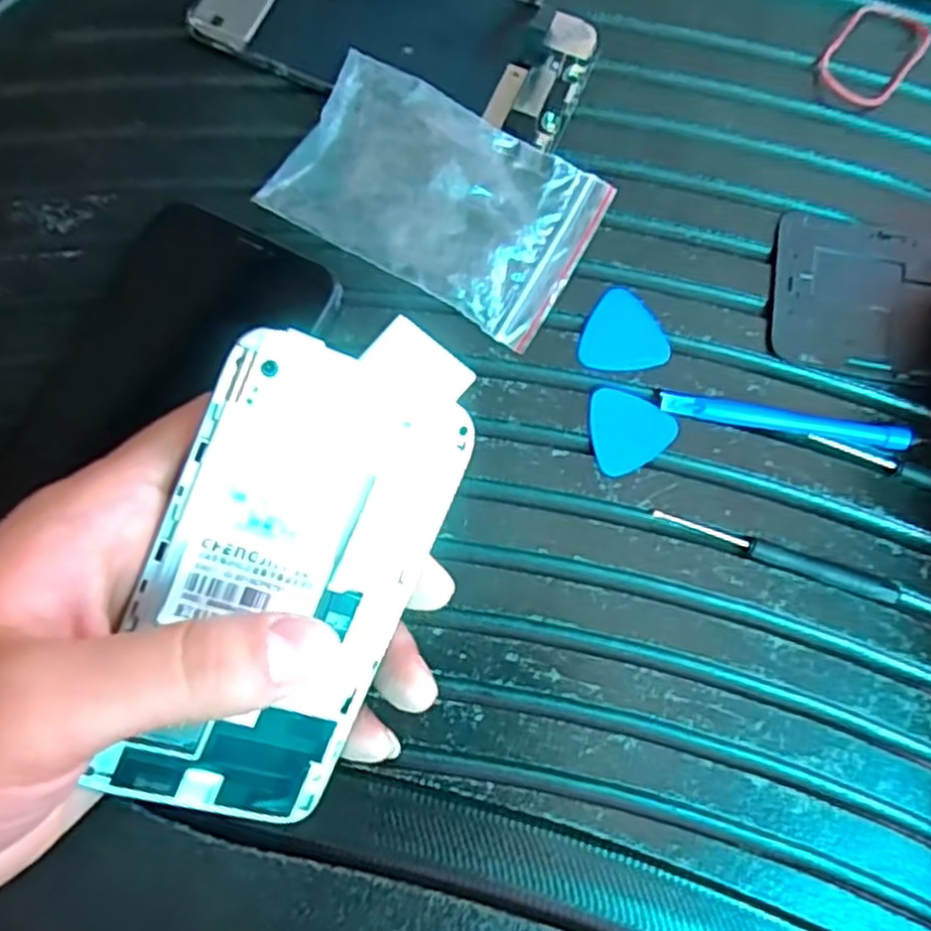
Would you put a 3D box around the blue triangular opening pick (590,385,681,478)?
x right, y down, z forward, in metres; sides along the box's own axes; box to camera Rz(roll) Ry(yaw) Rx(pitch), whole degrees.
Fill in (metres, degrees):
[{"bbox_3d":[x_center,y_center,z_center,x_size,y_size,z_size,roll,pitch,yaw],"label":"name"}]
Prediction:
[{"bbox_3d":[0.055,-0.010,0.256,0.030,0.004,0.029,21,81,0],"label":"blue triangular opening pick"}]

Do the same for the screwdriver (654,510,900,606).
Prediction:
[{"bbox_3d":[0.101,0.030,0.247,0.080,0.004,0.007,19,77,3],"label":"screwdriver"}]

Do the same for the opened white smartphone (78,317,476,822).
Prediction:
[{"bbox_3d":[-0.042,0.026,0.183,0.059,0.007,0.125,20,97,-20],"label":"opened white smartphone"}]

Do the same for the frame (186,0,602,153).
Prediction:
[{"bbox_3d":[-0.026,-0.170,0.287,0.147,0.009,0.072,22,77,3],"label":"frame"}]

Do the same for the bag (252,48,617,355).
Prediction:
[{"bbox_3d":[-0.008,-0.096,0.266,0.105,0.016,0.068,30,78,5],"label":"bag"}]

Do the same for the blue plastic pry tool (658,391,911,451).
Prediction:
[{"bbox_3d":[0.108,-0.015,0.256,0.083,0.006,0.008,10,77,0],"label":"blue plastic pry tool"}]

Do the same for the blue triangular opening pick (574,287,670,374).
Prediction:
[{"bbox_3d":[0.057,-0.047,0.264,0.030,0.004,0.030,16,77,2],"label":"blue triangular opening pick"}]

